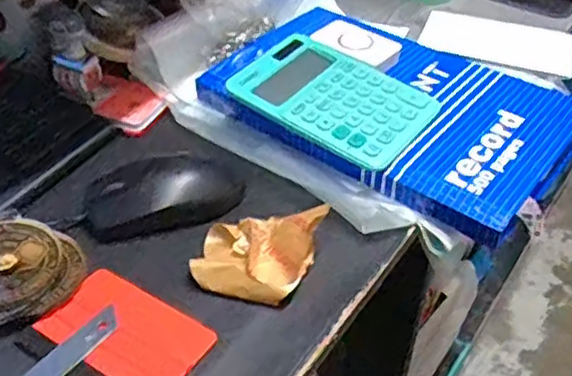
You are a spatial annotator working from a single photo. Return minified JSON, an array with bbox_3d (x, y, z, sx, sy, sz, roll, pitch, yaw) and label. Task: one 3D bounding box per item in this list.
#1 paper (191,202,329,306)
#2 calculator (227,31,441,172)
[{"bbox_3d":[-0.019,0.038,0.444,0.077,0.037,0.060,12,42,10],"label":"paper"},{"bbox_3d":[0.038,-0.073,0.544,0.150,0.010,0.101,29,50,23],"label":"calculator"}]

